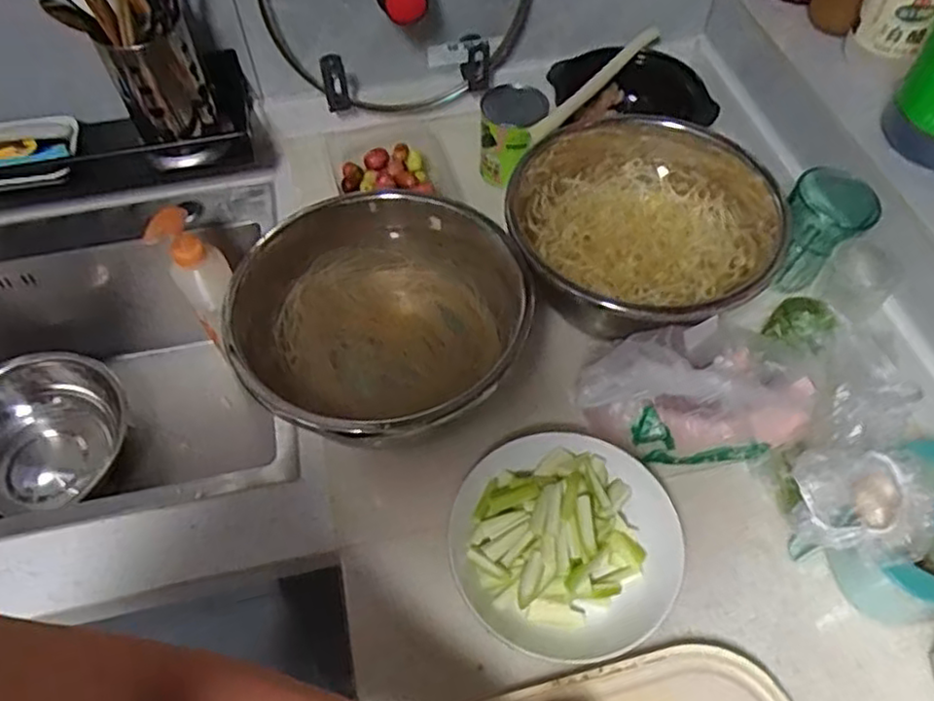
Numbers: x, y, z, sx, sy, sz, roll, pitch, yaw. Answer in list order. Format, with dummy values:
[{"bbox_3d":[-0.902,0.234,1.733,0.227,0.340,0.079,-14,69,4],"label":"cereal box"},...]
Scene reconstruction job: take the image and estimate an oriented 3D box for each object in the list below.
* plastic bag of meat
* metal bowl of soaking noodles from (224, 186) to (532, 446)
[{"bbox_3d":[0.221,0.041,0.677,0.230,0.106,0.124,-14,57,-9],"label":"plastic bag of meat"},{"bbox_3d":[-0.081,-0.032,0.719,0.265,0.110,0.291,5,56,4],"label":"metal bowl of soaking noodles"}]

